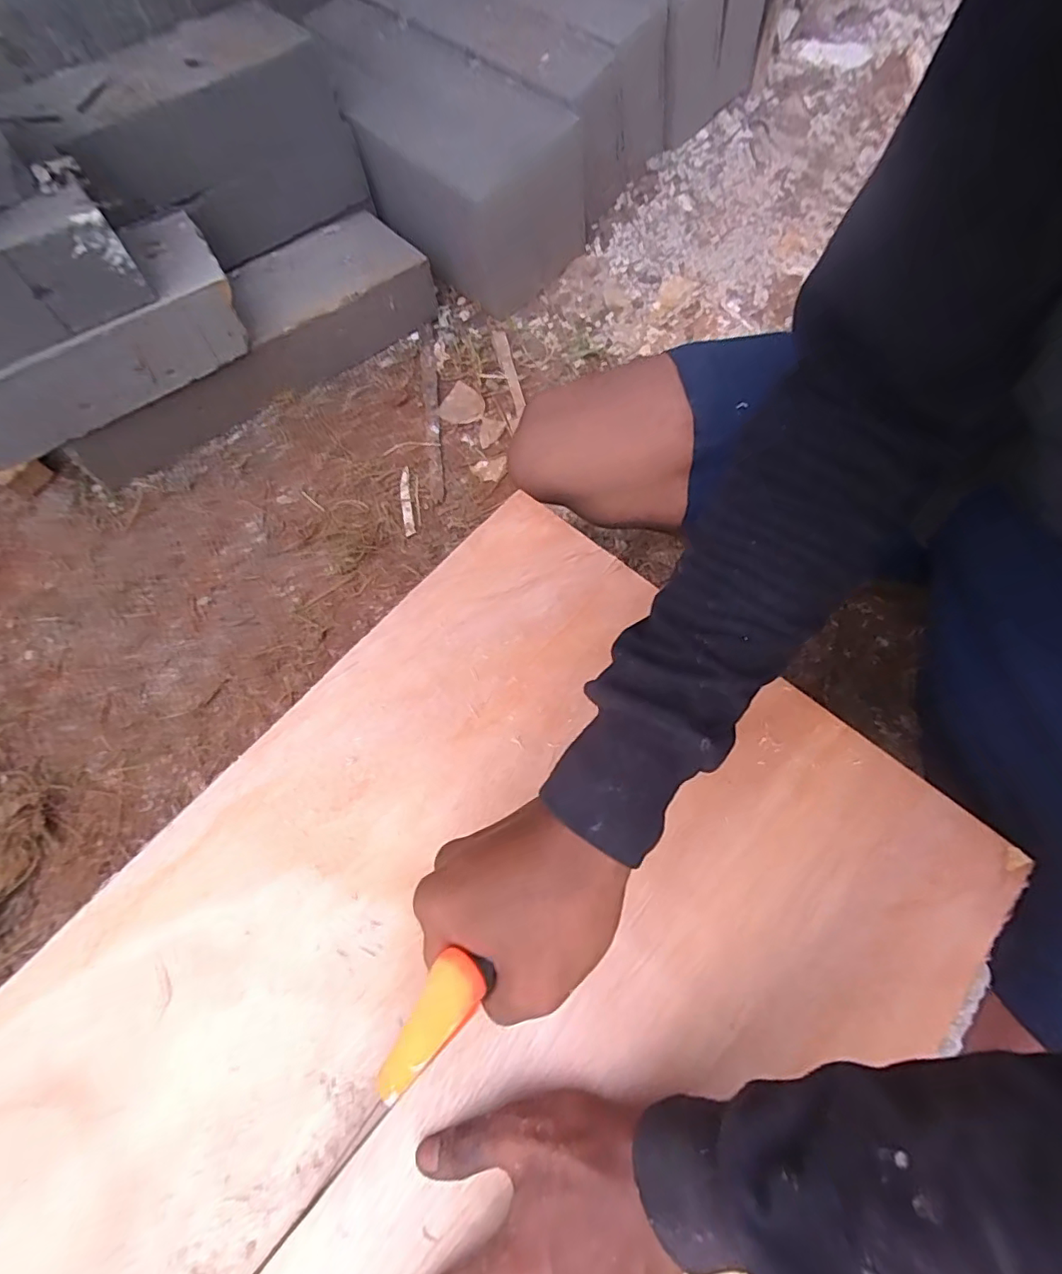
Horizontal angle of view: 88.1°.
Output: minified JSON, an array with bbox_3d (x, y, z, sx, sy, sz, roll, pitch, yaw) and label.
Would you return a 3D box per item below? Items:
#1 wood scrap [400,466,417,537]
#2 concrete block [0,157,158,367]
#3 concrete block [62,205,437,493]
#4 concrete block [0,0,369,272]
[{"bbox_3d":[-0.176,-0.194,0.777,0.016,0.010,0.114,-11,65,-1],"label":"wood scrap"},{"bbox_3d":[-0.584,-0.408,0.617,0.243,0.107,0.139,-30,67,-10],"label":"concrete block"},{"bbox_3d":[-0.426,-0.448,0.846,0.577,0.099,0.173,-37,69,-13],"label":"concrete block"},{"bbox_3d":[-0.473,-0.693,0.798,0.416,0.213,0.143,-38,69,-13],"label":"concrete block"}]

